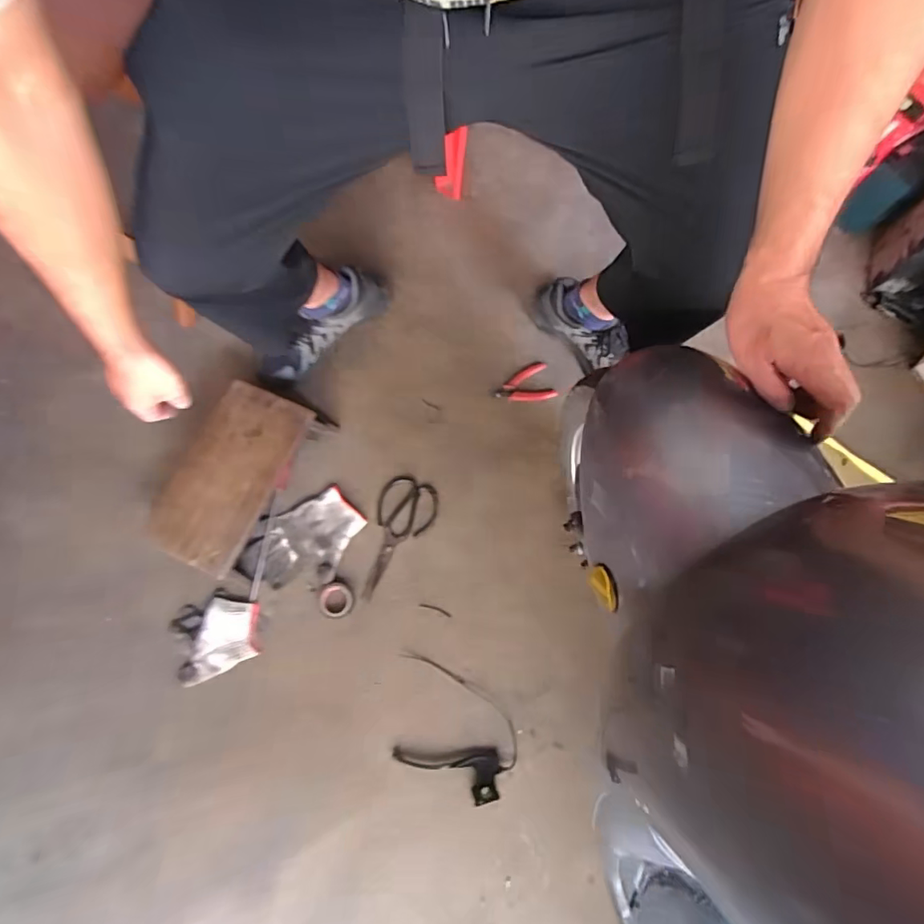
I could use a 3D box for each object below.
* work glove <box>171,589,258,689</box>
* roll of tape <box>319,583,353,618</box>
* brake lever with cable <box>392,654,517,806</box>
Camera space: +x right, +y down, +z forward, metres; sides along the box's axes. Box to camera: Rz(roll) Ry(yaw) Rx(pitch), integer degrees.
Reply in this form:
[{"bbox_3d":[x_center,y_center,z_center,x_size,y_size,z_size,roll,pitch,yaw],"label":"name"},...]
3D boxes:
[{"bbox_3d":[-0.421,0.292,0.855,0.147,0.031,0.124,-26,77,-6],"label":"work glove"},{"bbox_3d":[-0.218,0.240,0.870,0.056,0.013,0.058,0,76,1],"label":"roll of tape"},{"bbox_3d":[-0.016,0.425,0.804,0.228,0.051,0.163,18,77,5],"label":"brake lever with cable"}]

